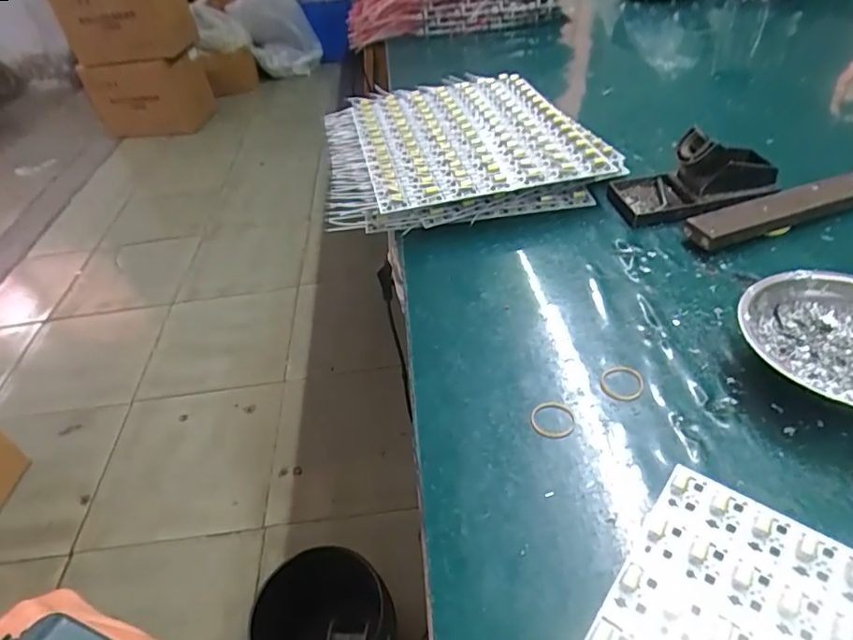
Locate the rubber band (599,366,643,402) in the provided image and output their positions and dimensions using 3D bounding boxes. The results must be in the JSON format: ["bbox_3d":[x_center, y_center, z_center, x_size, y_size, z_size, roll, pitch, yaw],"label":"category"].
[{"bbox_3d":[0.141,0.045,0.391,0.029,0.004,0.032,2,43,9],"label":"rubber band"}]

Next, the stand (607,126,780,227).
[{"bbox_3d":[0.262,-0.140,0.526,0.142,0.063,0.080,-1,43,6],"label":"stand"}]

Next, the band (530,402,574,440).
[{"bbox_3d":[0.087,0.067,0.372,0.030,0.004,0.030,-4,43,3],"label":"band"}]

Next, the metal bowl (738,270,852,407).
[{"bbox_3d":[0.282,0.021,0.368,0.124,0.040,0.122,-4,43,3],"label":"metal bowl"}]

